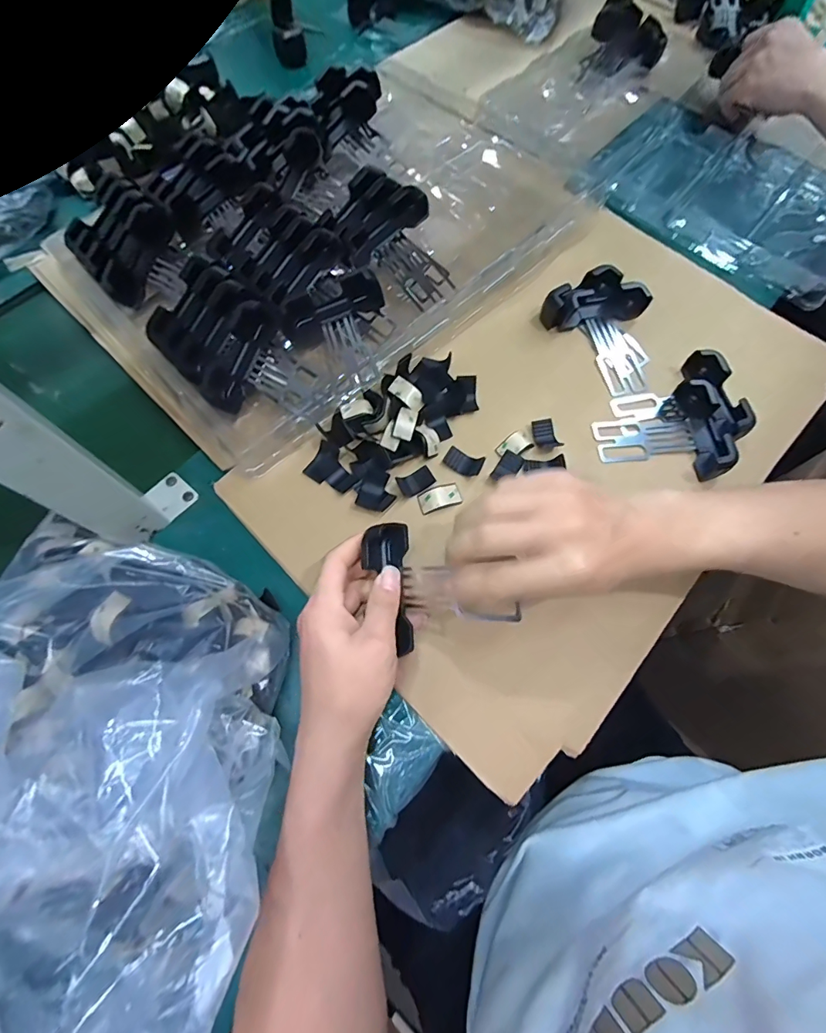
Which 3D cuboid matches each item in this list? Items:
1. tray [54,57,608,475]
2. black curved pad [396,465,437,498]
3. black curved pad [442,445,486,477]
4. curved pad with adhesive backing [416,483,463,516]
[{"bbox_3d":[-0.091,-0.320,0.480,0.499,0.077,0.363,-41,75,-16],"label":"tray"},{"bbox_3d":[0.003,-0.033,0.402,0.035,0.011,0.021,-29,72,-13],"label":"black curved pad"},{"bbox_3d":[0.048,-0.052,0.417,0.036,0.009,0.022,27,70,8],"label":"black curved pad"},{"bbox_3d":[0.025,-0.018,0.403,0.039,0.004,0.021,-18,70,-9],"label":"curved pad with adhesive backing"}]

